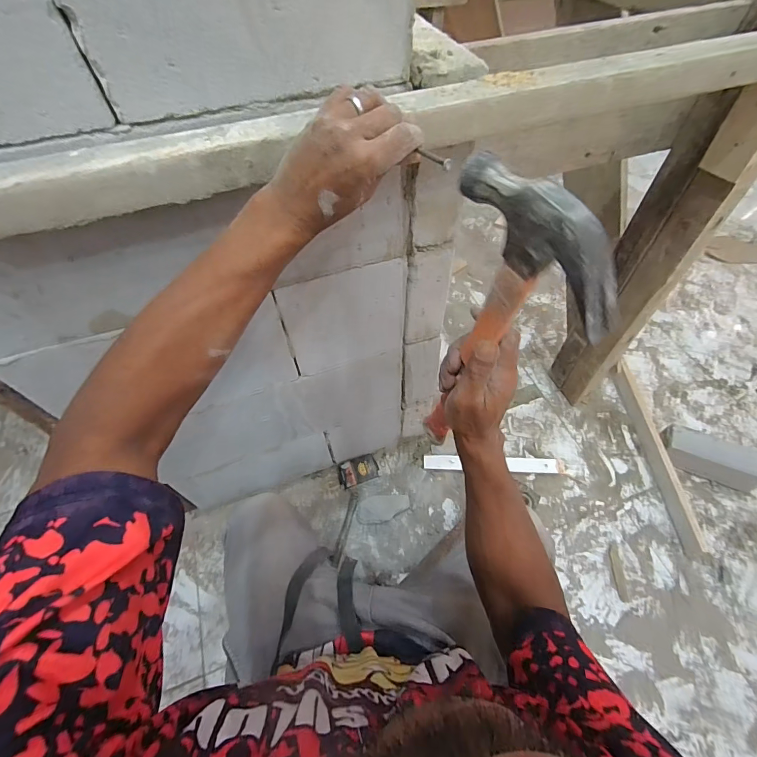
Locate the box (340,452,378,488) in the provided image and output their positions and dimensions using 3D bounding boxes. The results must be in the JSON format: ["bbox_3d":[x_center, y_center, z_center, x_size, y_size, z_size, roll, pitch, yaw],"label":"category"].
[{"bbox_3d":[-0.052,0.238,0.973,0.101,0.022,0.065,-20,76,-8],"label":"box"}]

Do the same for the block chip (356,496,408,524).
[{"bbox_3d":[0.013,0.318,0.920,0.124,0.017,0.062,-4,56,-2],"label":"block chip"}]

